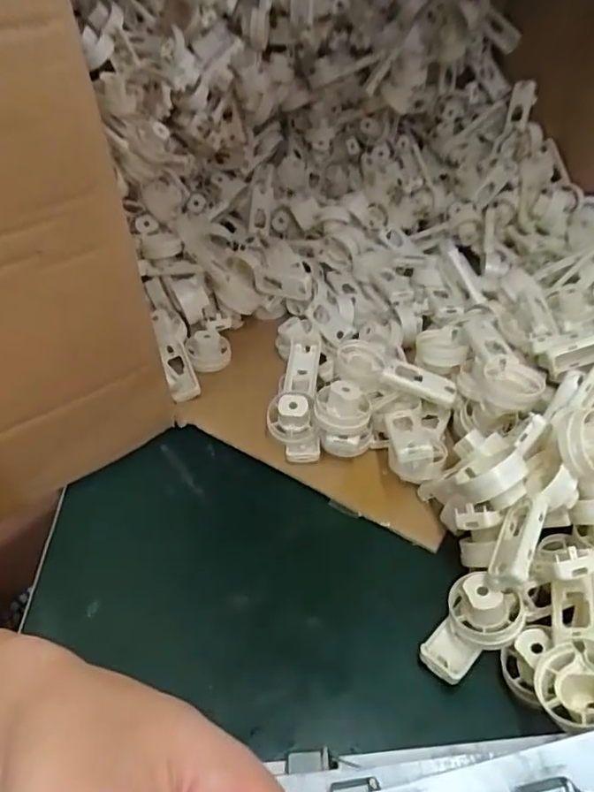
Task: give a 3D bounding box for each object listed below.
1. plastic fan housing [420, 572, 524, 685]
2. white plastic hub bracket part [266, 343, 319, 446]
[{"bbox_3d":[0.097,0.125,0.302,0.039,0.039,0.058,27,46,27],"label":"plastic fan housing"},{"bbox_3d":[-0.002,-0.001,0.431,0.034,0.040,0.097,3,40,1],"label":"white plastic hub bracket part"}]

